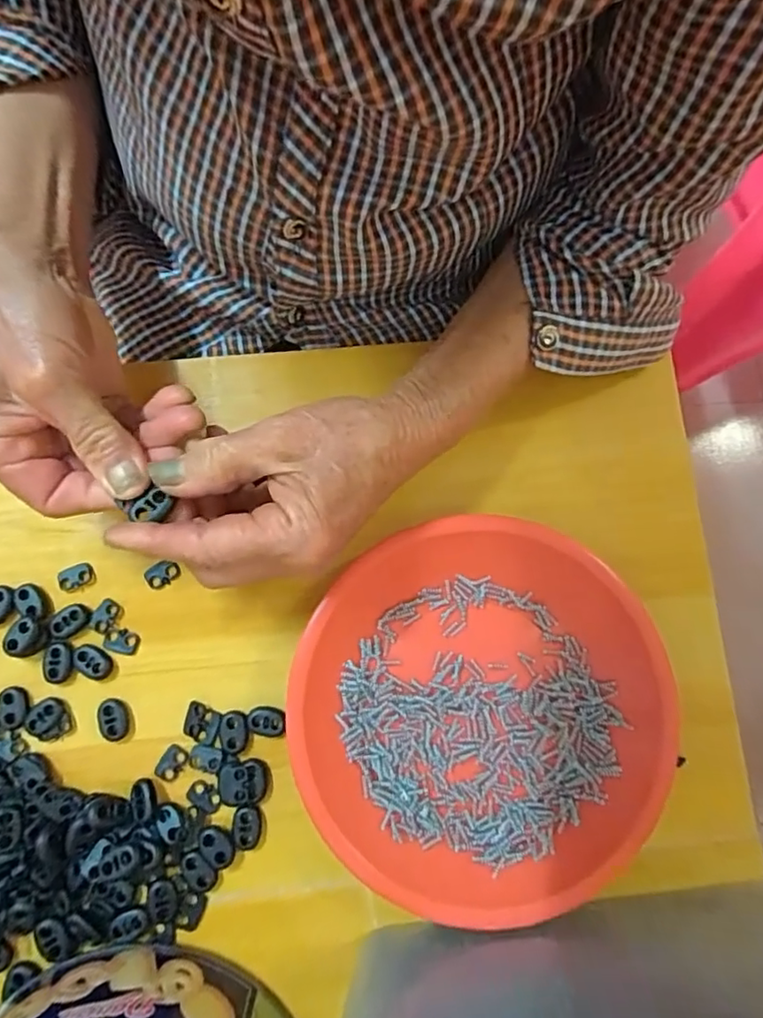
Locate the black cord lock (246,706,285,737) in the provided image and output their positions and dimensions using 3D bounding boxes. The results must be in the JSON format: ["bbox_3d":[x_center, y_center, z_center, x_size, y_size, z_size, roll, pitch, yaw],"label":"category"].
[{"bbox_3d":[-0.062,0.114,0.308,0.020,0.004,0.014,8,78,1],"label":"black cord lock"}]

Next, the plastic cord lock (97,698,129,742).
[{"bbox_3d":[-0.144,0.113,0.307,0.014,0.006,0.021,-16,79,-4],"label":"plastic cord lock"}]

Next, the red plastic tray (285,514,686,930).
[{"bbox_3d":[0.052,0.105,0.302,0.195,0.026,0.185,40,81,7],"label":"red plastic tray"}]

